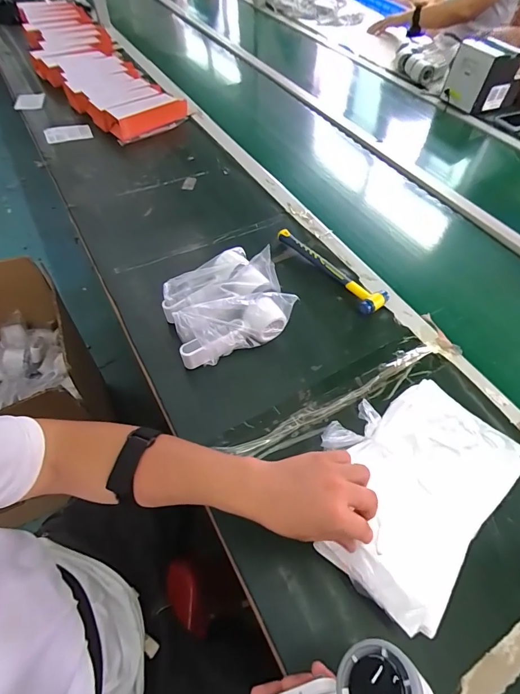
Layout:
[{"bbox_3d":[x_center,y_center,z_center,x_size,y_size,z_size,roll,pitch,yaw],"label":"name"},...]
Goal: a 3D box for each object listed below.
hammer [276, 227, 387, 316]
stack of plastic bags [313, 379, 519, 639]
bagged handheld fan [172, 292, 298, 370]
[{"bbox_3d":[0.129,-0.147,0.692,0.057,0.028,0.241,-31,60,-21],"label":"hammer"},{"bbox_3d":[0.162,0.154,0.435,0.189,0.047,0.246,35,61,23],"label":"stack of plastic bags"},{"bbox_3d":[-0.036,-0.032,0.575,0.184,0.088,0.059,-23,57,-16],"label":"bagged handheld fan"}]

